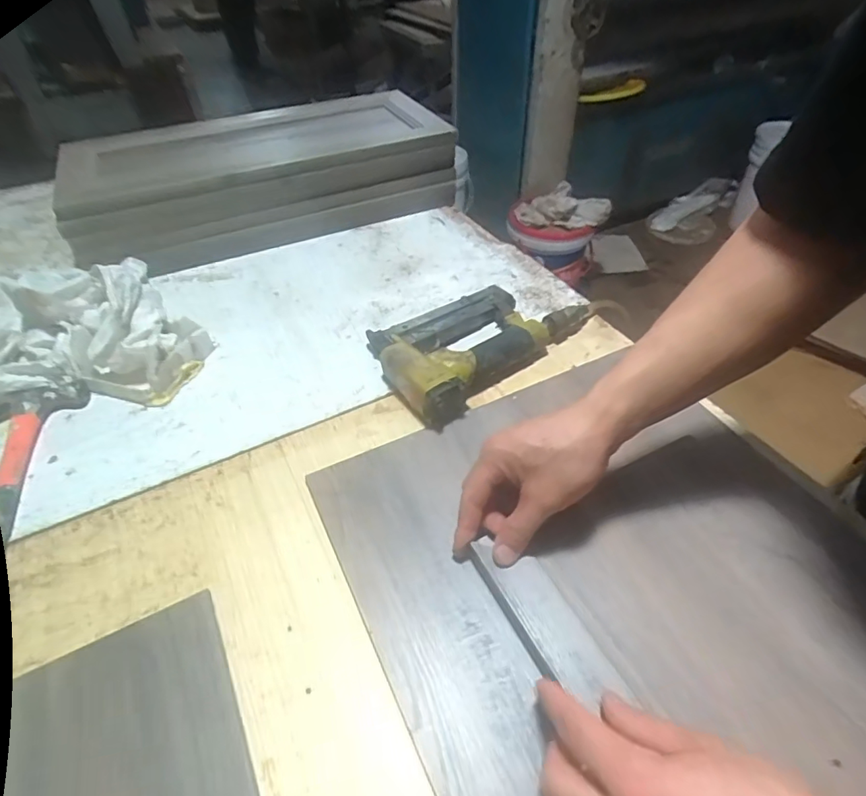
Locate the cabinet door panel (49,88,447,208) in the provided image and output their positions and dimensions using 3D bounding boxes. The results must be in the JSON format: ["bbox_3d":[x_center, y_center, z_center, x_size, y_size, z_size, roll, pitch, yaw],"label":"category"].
[{"bbox_3d":[-0.251,-0.379,0.764,0.519,0.025,0.241,-19,47,-16],"label":"cabinet door panel"}]

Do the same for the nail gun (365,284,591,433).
[{"bbox_3d":[0.047,-0.074,0.568,0.243,0.043,0.141,-34,52,-27],"label":"nail gun"}]

